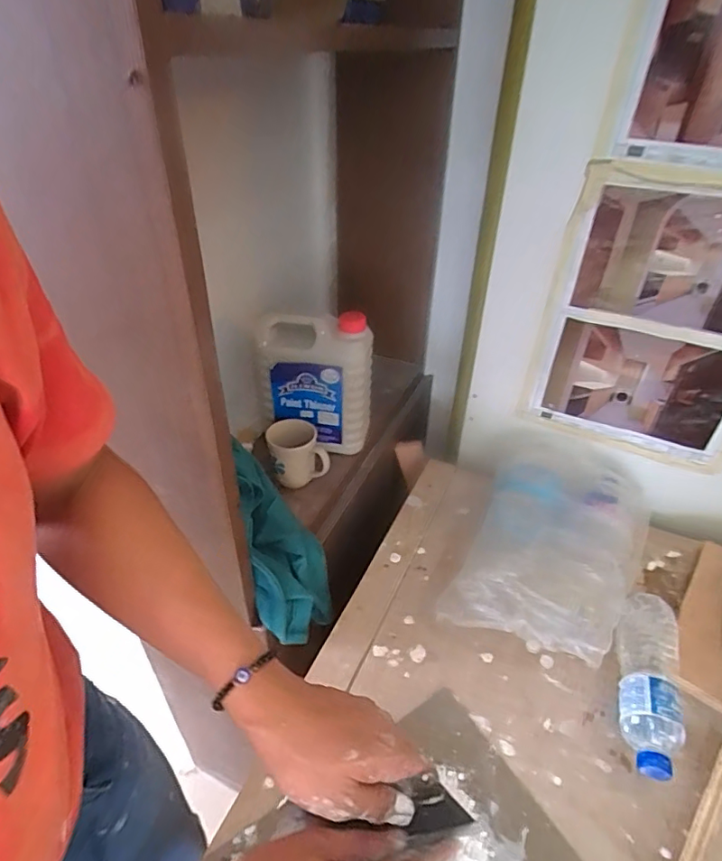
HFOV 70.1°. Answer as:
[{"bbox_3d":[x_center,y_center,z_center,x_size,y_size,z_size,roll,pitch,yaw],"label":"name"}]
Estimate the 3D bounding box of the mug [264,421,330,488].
[{"bbox_3d":[-0.101,0.039,0.826,0.091,0.090,0.072,-3,37,-6],"label":"mug"}]

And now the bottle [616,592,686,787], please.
[{"bbox_3d":[0.330,0.289,0.597,0.062,0.064,0.207,11,37,17],"label":"bottle"}]

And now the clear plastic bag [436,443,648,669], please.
[{"bbox_3d":[0.283,0.145,0.739,0.203,0.122,0.358,20,40,27],"label":"clear plastic bag"}]

